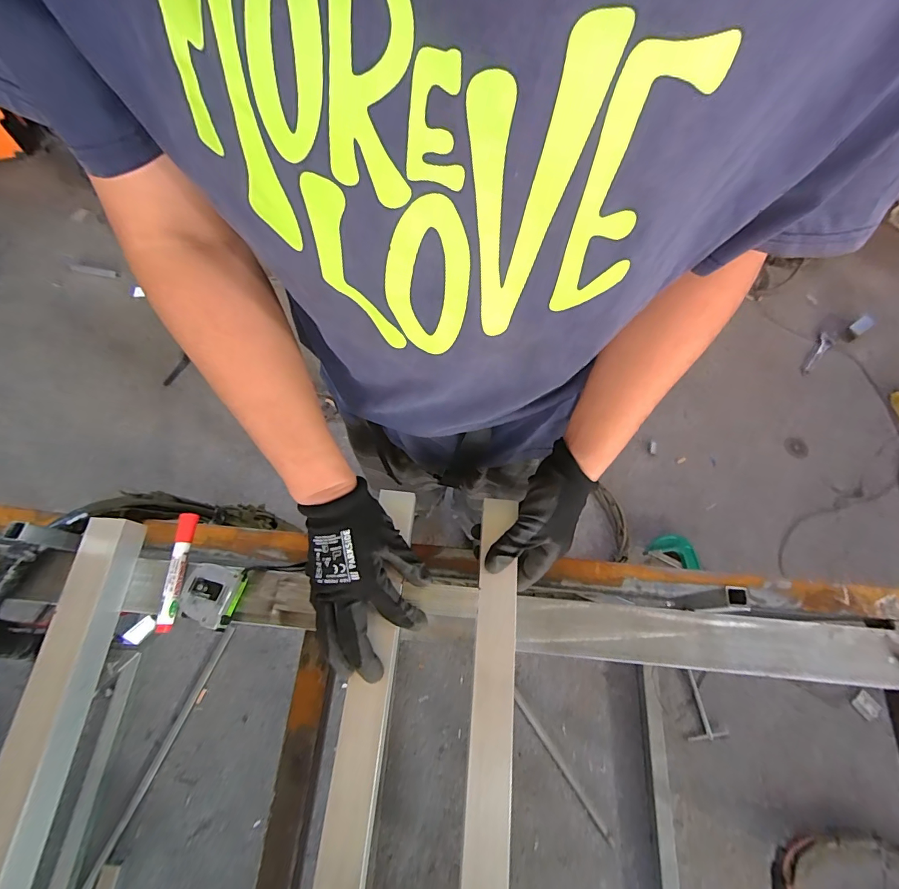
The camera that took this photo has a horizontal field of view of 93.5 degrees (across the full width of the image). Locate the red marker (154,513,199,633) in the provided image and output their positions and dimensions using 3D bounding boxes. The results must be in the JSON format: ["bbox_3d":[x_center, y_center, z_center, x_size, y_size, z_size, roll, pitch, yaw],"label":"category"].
[{"bbox_3d":[-0.315,0.144,0.488,0.018,0.014,0.131,-2,67,-1],"label":"red marker"}]

